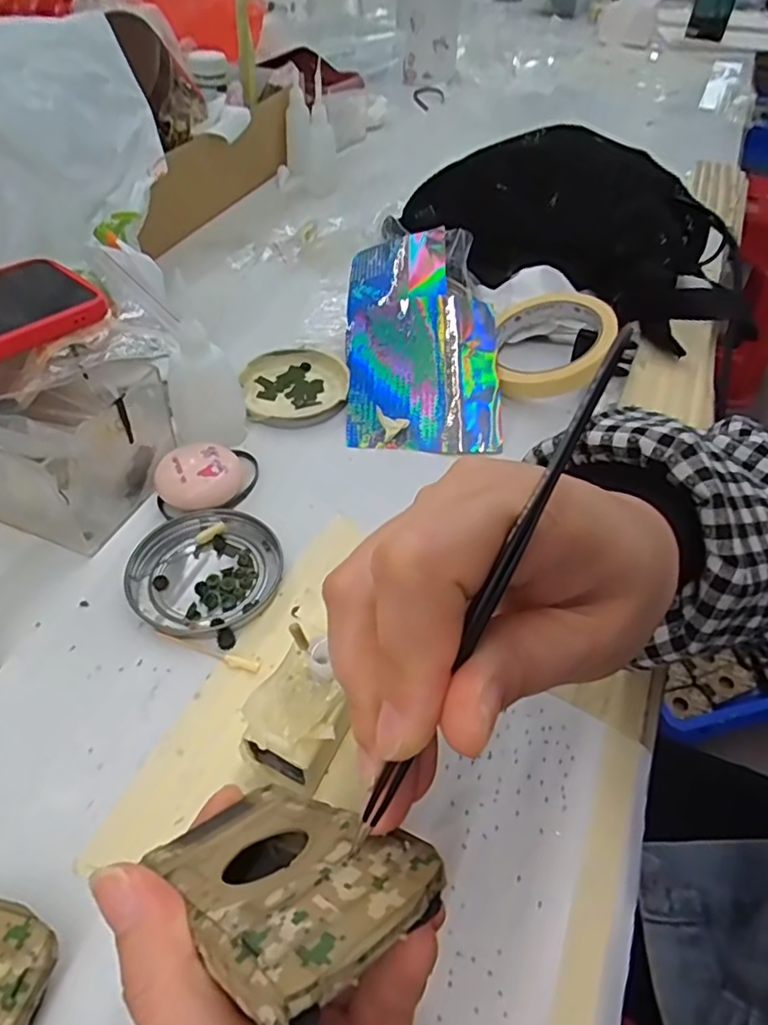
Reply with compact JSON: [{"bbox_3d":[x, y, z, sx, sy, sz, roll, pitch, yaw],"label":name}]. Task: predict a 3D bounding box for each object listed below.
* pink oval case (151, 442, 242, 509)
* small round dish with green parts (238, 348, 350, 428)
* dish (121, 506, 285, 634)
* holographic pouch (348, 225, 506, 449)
[{"bbox_3d":[-0.109,-0.019,0.361,0.048,0.022,0.037,-4,48,-6],"label":"pink oval case"},{"bbox_3d":[-0.063,-0.091,0.438,0.074,0.009,0.081,1,48,-1],"label":"small round dish with green parts"},{"bbox_3d":[-0.096,0.030,0.329,0.078,0.008,0.072,1,48,-1],"label":"dish"},{"bbox_3d":[0.026,-0.129,0.441,0.106,0.023,0.188,-1,66,5],"label":"holographic pouch"}]

